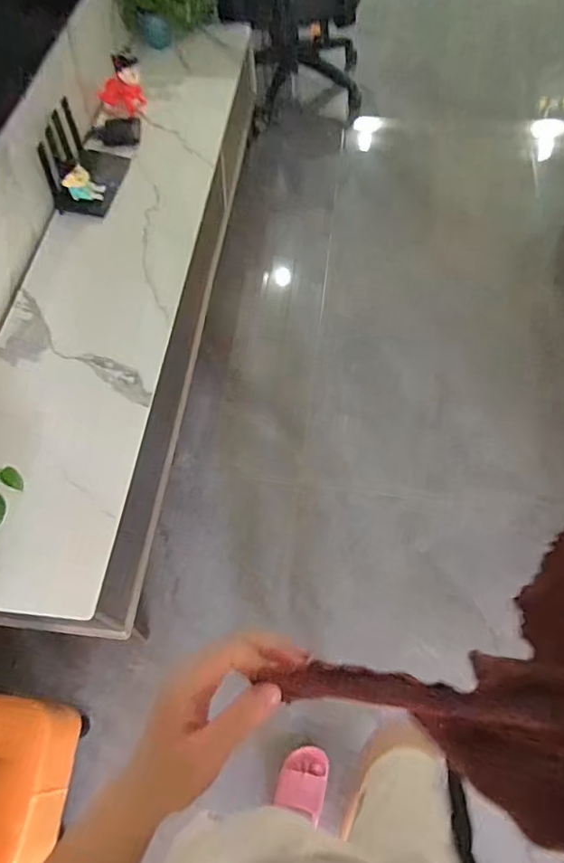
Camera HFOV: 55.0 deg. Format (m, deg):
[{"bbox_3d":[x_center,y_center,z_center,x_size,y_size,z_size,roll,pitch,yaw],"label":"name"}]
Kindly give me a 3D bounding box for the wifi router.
[{"bbox_3d":[-0.506,-0.694,1.382,0.116,0.176,0.217,7,62,8],"label":"wifi router"}]

